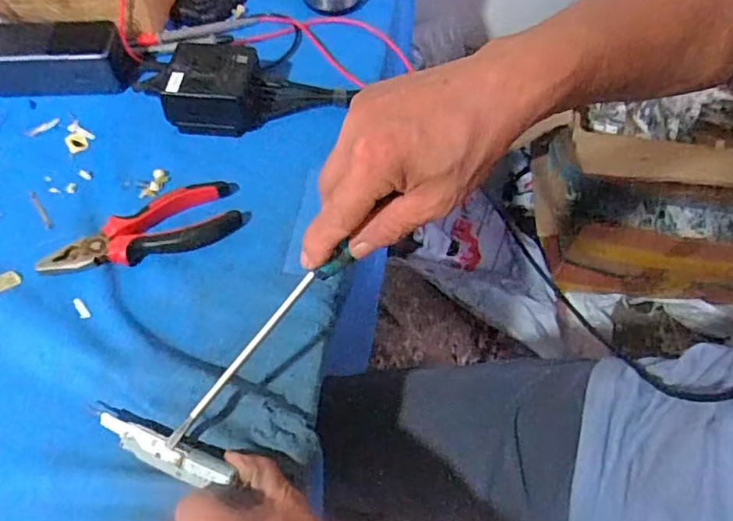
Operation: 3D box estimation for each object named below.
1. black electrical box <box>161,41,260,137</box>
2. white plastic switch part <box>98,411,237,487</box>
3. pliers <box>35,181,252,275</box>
[{"bbox_3d":[-0.140,-0.161,0.543,0.076,0.053,0.073,7,57,4],"label":"black electrical box"},{"bbox_3d":[-0.131,0.121,0.370,0.100,0.009,0.019,18,59,17],"label":"white plastic switch part"},{"bbox_3d":[-0.179,-0.024,0.471,0.161,0.017,0.052,-23,59,-15],"label":"pliers"}]

